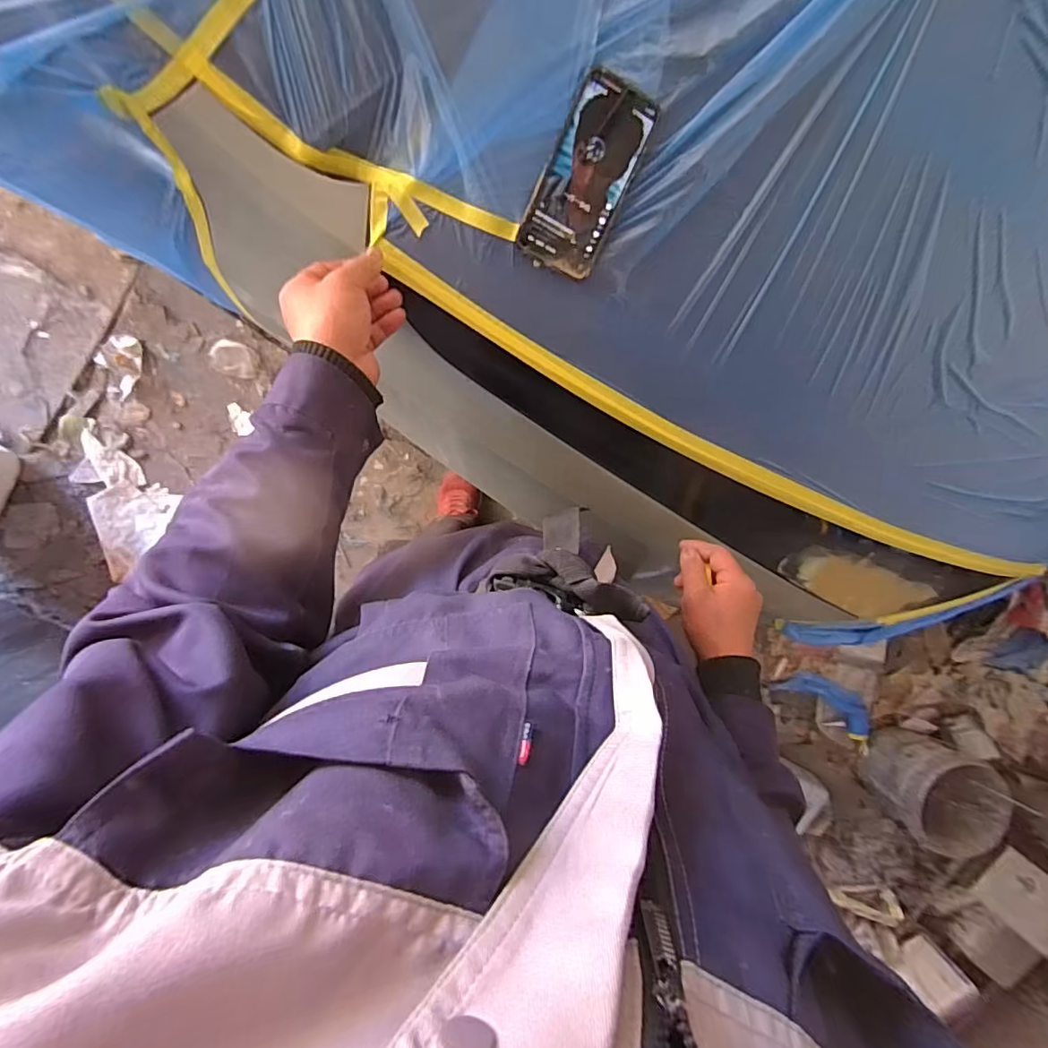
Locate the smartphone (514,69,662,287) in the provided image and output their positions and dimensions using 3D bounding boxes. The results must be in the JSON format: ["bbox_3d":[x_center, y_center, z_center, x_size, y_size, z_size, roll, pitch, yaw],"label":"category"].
[{"bbox_3d":[0.060,-0.316,0.497,0.078,0.009,0.162,23,97,-7],"label":"smartphone"}]

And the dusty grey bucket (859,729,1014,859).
[{"bbox_3d":[1.094,0.707,1.471,0.280,0.211,0.260,-1,99,-4],"label":"dusty grey bucket"}]

